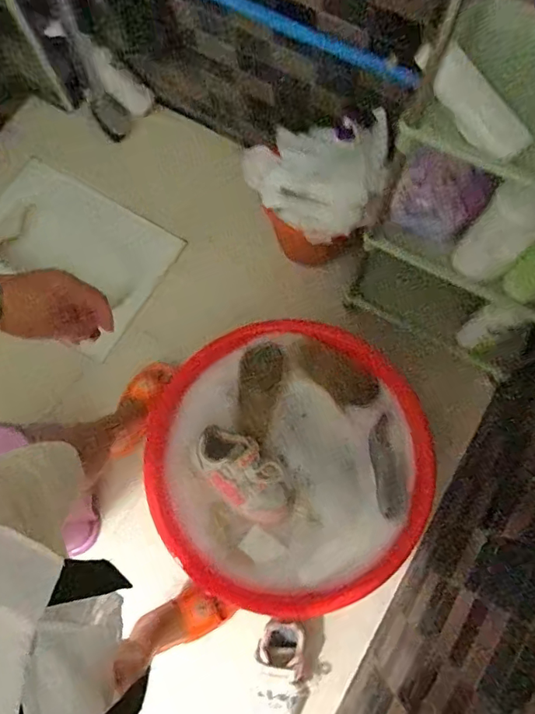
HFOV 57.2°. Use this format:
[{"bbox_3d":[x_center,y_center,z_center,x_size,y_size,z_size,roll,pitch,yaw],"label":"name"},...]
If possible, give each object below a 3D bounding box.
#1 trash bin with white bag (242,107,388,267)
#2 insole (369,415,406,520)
[{"bbox_3d":[0.100,-0.345,1.145,0.286,0.354,0.230,-3,76,0],"label":"trash bin with white bag"},{"bbox_3d":[0.243,0.222,0.992,0.053,0.027,0.197,-5,76,0],"label":"insole"}]

